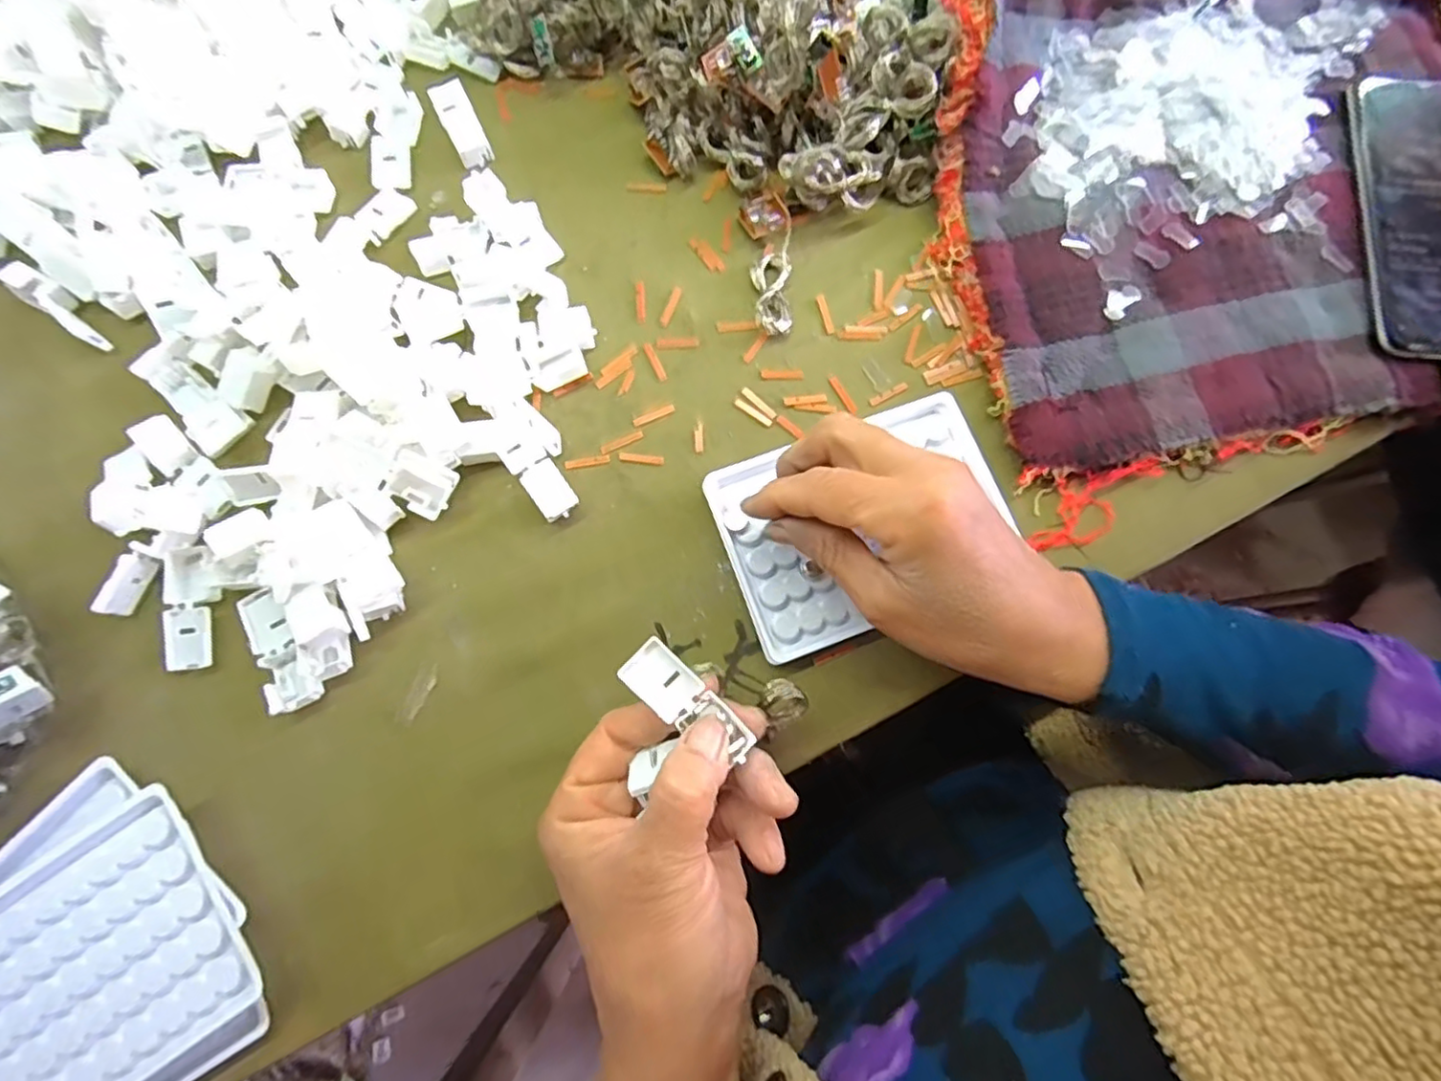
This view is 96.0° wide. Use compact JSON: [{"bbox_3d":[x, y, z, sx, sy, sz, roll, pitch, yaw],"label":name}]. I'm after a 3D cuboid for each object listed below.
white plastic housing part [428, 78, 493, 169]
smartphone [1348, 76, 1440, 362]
[{"bbox_3d":[-0.144,-0.232,0.359,0.019,0.007,0.061,-27,81,-5],"label":"white plastic housing part"},{"bbox_3d":[0.375,-0.169,0.336,0.080,0.010,0.160,4,79,1],"label":"smartphone"}]

